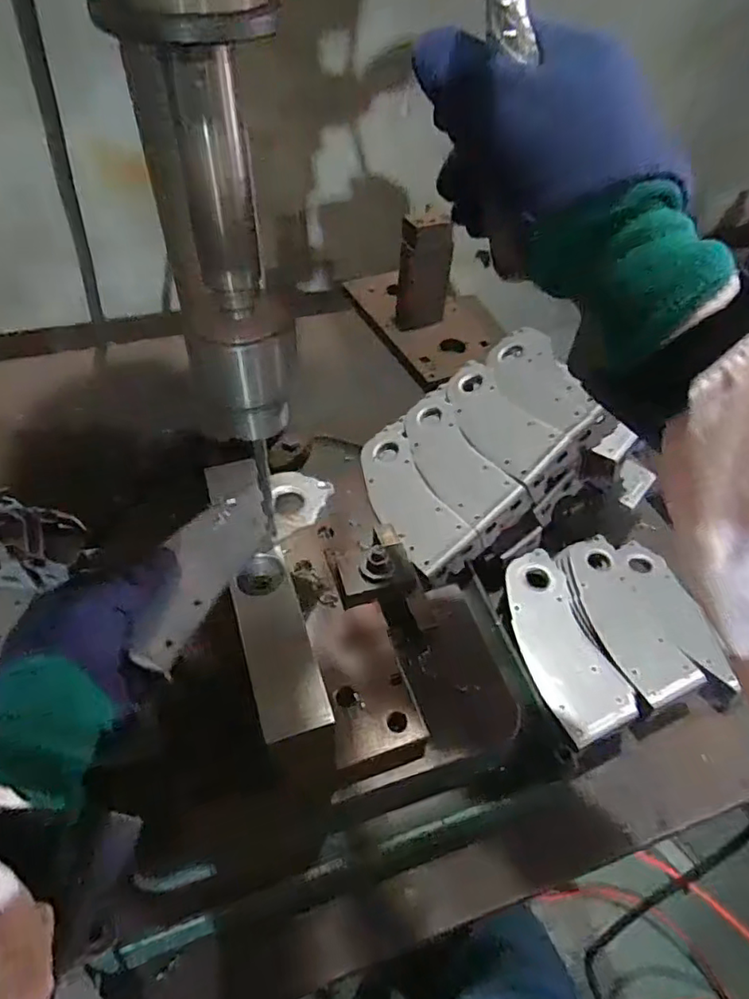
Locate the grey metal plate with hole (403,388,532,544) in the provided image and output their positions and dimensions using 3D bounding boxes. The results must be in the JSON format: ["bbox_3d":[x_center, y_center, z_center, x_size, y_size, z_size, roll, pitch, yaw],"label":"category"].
[{"bbox_3d":[0.083,-0.035,0.590,0.068,0.032,0.178,-31,50,0],"label":"grey metal plate with hole"}]

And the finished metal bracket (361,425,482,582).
[{"bbox_3d":[0.037,0.003,0.582,0.067,0.030,0.180,-31,51,0],"label":"finished metal bracket"}]

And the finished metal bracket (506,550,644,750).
[{"bbox_3d":[0.166,0.124,0.519,0.075,0.011,0.172,-13,53,-13],"label":"finished metal bracket"}]

